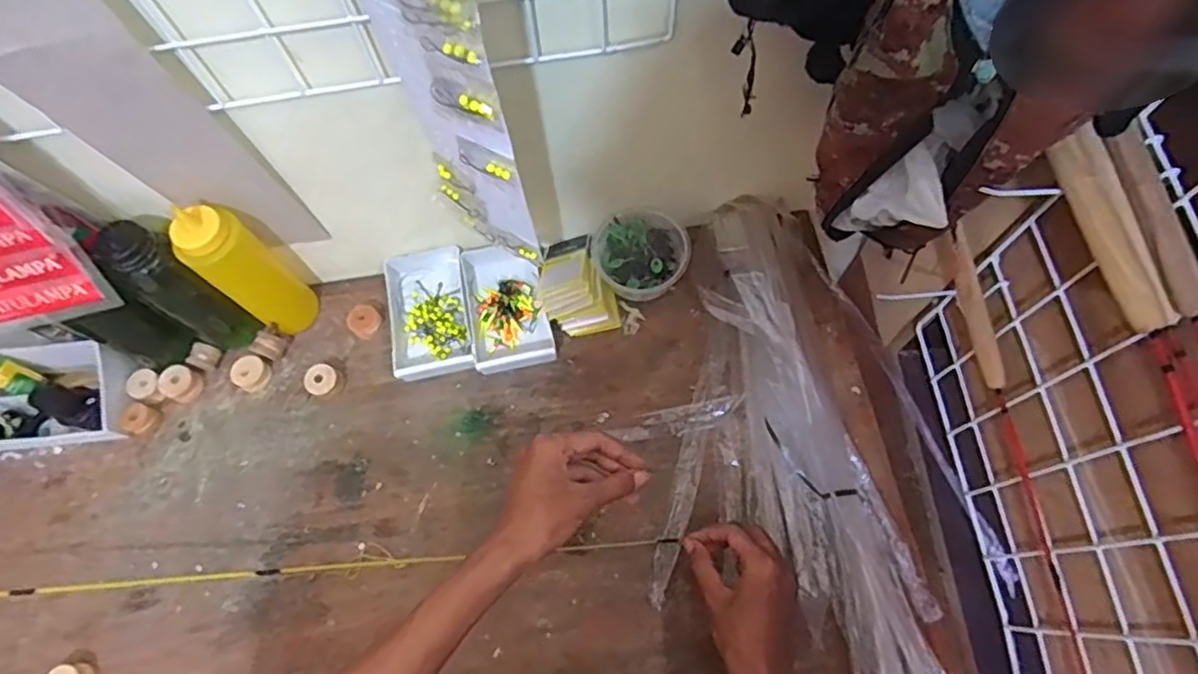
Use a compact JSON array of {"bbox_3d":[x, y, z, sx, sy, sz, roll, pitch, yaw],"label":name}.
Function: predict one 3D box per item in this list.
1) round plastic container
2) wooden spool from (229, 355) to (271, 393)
[{"bbox_3d":[0.045,-0.087,0.724,0.104,0.054,0.100,-18,69,-5],"label":"round plastic container"},{"bbox_3d":[-0.373,0.039,0.708,0.031,0.028,0.035,29,72,13],"label":"wooden spool"}]

